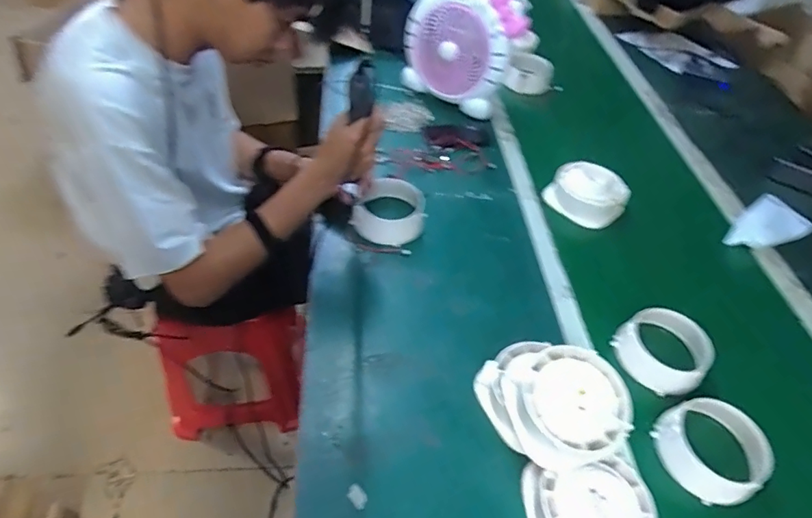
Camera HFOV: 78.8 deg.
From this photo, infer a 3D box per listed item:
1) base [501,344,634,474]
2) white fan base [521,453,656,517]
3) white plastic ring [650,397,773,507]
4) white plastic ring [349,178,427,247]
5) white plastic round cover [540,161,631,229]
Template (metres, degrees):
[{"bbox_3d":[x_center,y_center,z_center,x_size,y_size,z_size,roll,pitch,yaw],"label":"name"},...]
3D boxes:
[{"bbox_3d":[0.200,0.180,0.609,0.134,0.067,0.130,4,48,-5],"label":"base"},{"bbox_3d":[0.213,0.300,0.575,0.142,0.061,0.119,4,48,-2],"label":"white fan base"},{"bbox_3d":[0.399,0.250,0.648,0.105,0.063,0.126,-19,53,-21],"label":"white plastic ring"},{"bbox_3d":[-0.027,-0.086,0.897,0.122,0.044,0.134,3,48,-3],"label":"white plastic ring"},{"bbox_3d":[0.361,-0.137,0.980,0.143,0.058,0.111,34,54,22],"label":"white plastic round cover"}]

